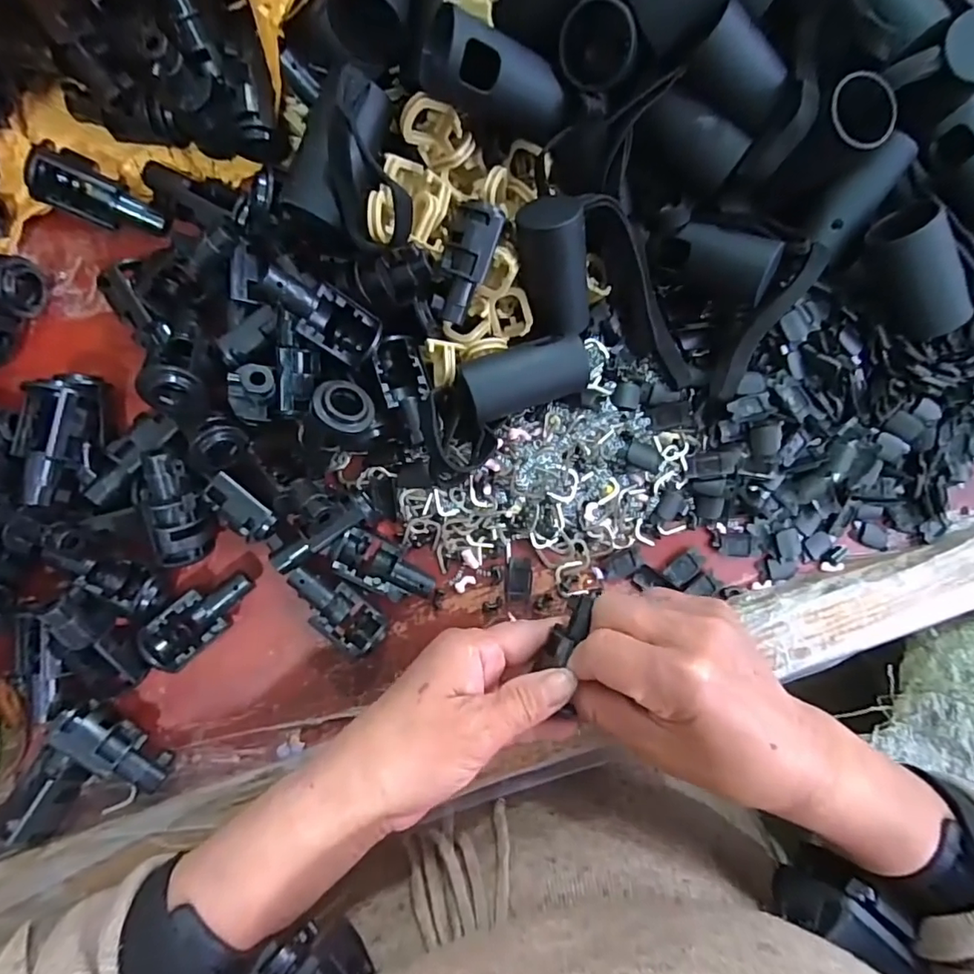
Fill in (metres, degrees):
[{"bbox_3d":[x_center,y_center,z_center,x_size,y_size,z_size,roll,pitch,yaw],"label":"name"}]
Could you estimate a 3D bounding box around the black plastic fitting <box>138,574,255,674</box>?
[{"bbox_3d":[-0.137,0.062,0.256,0.054,0.024,0.024,-42,94,-6],"label":"black plastic fitting"}]

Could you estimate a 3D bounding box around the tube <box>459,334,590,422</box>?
[{"bbox_3d":[0.018,-0.053,0.263,0.063,0.021,0.029,-21,92,-8],"label":"tube"}]

